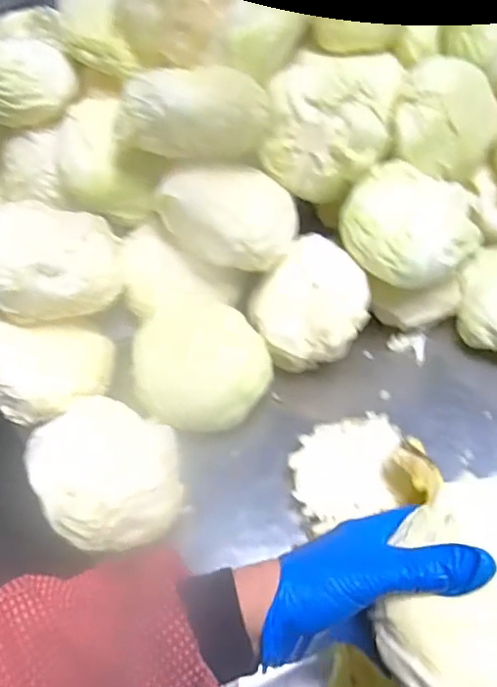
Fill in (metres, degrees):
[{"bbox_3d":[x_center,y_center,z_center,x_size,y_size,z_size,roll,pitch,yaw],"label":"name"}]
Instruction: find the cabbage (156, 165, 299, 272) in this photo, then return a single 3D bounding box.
[{"bbox_3d":[-0.020,-0.151,0.662,0.141,0.088,0.117,25,59,18],"label":"cabbage"}]

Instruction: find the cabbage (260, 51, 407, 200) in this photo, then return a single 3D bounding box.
[{"bbox_3d":[0.103,-0.263,0.676,0.142,0.137,0.135,21,58,16],"label":"cabbage"}]

